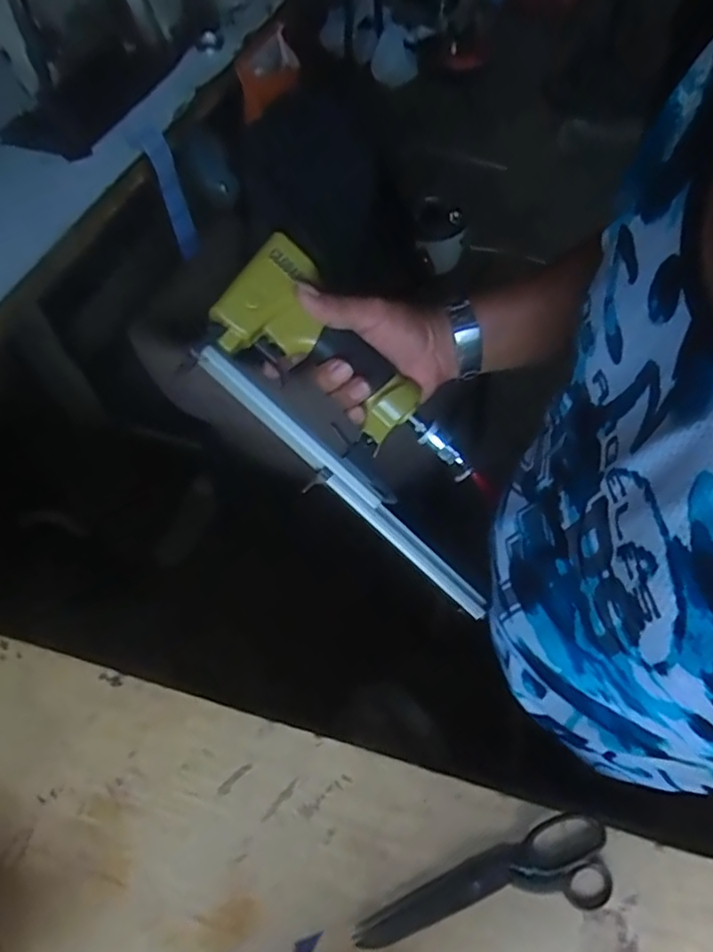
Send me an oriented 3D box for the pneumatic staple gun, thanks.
[{"bbox_3d":[0.003,-0.027,0.490,0.119,0.046,0.315,-42,99,-23],"label":"pneumatic staple gun"}]

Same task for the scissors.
[{"bbox_3d":[0.092,0.296,0.456,0.190,0.006,0.056,-7,54,-12],"label":"scissors"}]

